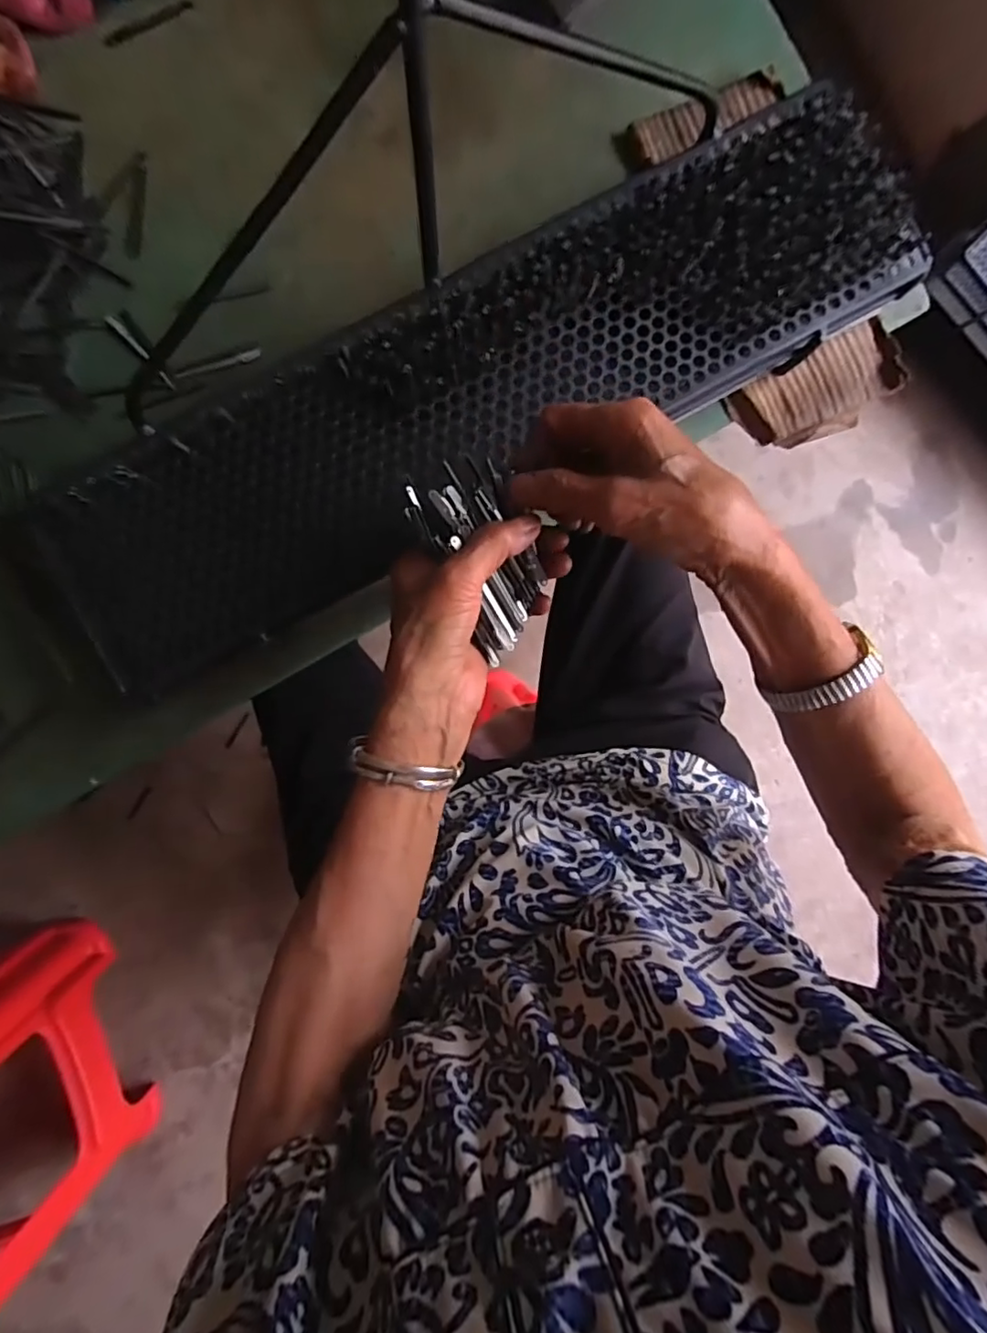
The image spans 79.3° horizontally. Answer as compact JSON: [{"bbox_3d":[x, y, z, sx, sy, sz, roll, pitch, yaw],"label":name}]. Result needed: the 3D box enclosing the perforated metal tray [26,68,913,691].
[{"bbox_3d":[-0.002,-0.178,0.383,0.592,0.042,0.145,-30,94,-4],"label":"perforated metal tray"}]

